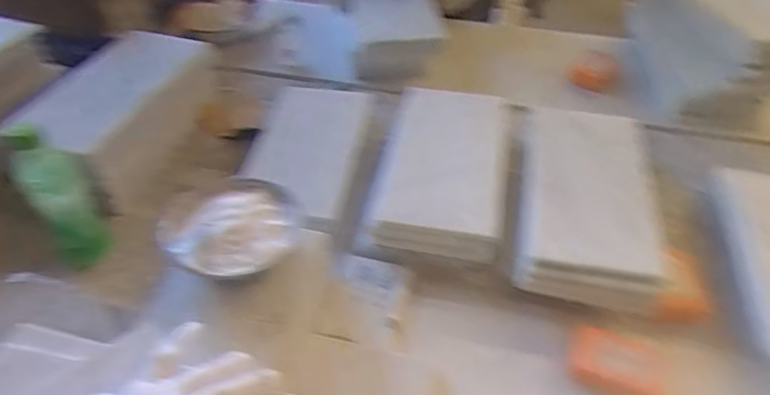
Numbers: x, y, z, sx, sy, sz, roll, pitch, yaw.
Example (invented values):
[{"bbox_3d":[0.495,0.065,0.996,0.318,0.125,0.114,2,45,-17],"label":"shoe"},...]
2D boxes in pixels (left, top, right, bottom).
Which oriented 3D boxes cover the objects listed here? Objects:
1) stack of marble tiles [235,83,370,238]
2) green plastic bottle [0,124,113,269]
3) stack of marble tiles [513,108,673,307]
[{"bbox_3d":[-0.129,-0.106,0.937,0.169,0.023,0.252,15,58,6],"label":"stack of marble tiles"},{"bbox_3d":[-0.402,-0.001,0.681,0.081,0.196,0.062,-31,54,-29],"label":"green plastic bottle"},{"bbox_3d":[0.269,0.002,0.741,0.172,0.072,0.330,9,45,7],"label":"stack of marble tiles"}]

